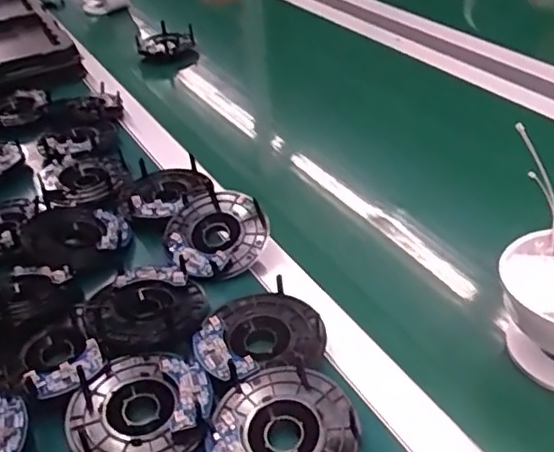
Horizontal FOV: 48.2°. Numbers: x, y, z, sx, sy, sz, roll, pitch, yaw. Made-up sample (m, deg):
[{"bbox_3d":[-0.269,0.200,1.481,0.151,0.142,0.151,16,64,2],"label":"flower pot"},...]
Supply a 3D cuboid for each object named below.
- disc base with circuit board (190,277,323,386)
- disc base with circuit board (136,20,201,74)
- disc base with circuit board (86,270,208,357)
[{"bbox_3d":[-0.014,0.082,0.495,0.098,0.020,0.094,-8,38,-3],"label":"disc base with circuit board"},{"bbox_3d":[-0.184,-0.305,1.051,0.099,0.050,0.111,-13,38,-8],"label":"disc base with circuit board"},{"bbox_3d":[-0.112,0.071,0.525,0.099,0.014,0.094,-4,38,3],"label":"disc base with circuit board"}]

